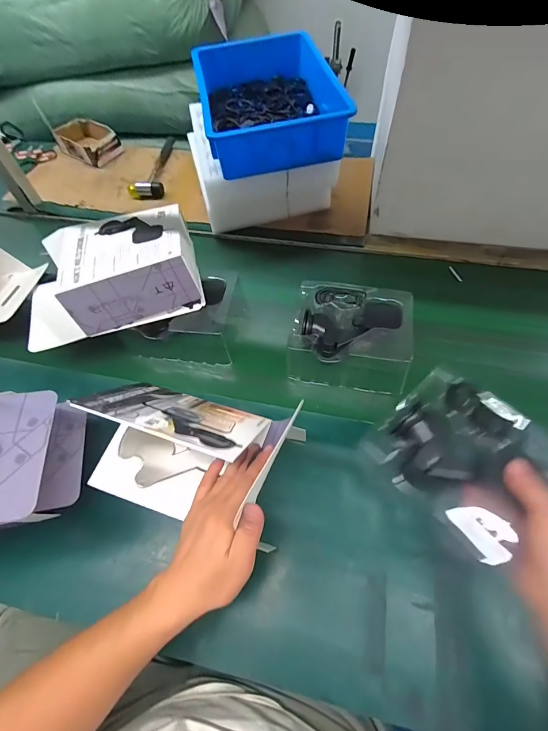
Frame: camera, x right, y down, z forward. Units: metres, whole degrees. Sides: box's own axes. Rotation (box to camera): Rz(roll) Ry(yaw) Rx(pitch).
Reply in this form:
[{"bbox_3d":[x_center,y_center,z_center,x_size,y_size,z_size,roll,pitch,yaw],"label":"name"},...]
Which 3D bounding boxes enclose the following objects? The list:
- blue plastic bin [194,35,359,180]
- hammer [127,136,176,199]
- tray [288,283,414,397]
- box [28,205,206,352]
[{"bbox_3d":[-0.017,-0.573,0.757,0.273,0.100,0.420,-11,57,-3],"label":"blue plastic bin"},{"bbox_3d":[-0.326,-0.547,0.950,0.086,0.026,0.257,-2,57,3],"label":"hammer"},{"bbox_3d":[0.132,-0.052,0.597,0.192,0.083,0.158,9,58,10],"label":"tray"},{"bbox_3d":[-0.281,-0.150,0.576,0.294,0.109,0.161,-16,57,-6],"label":"box"}]

